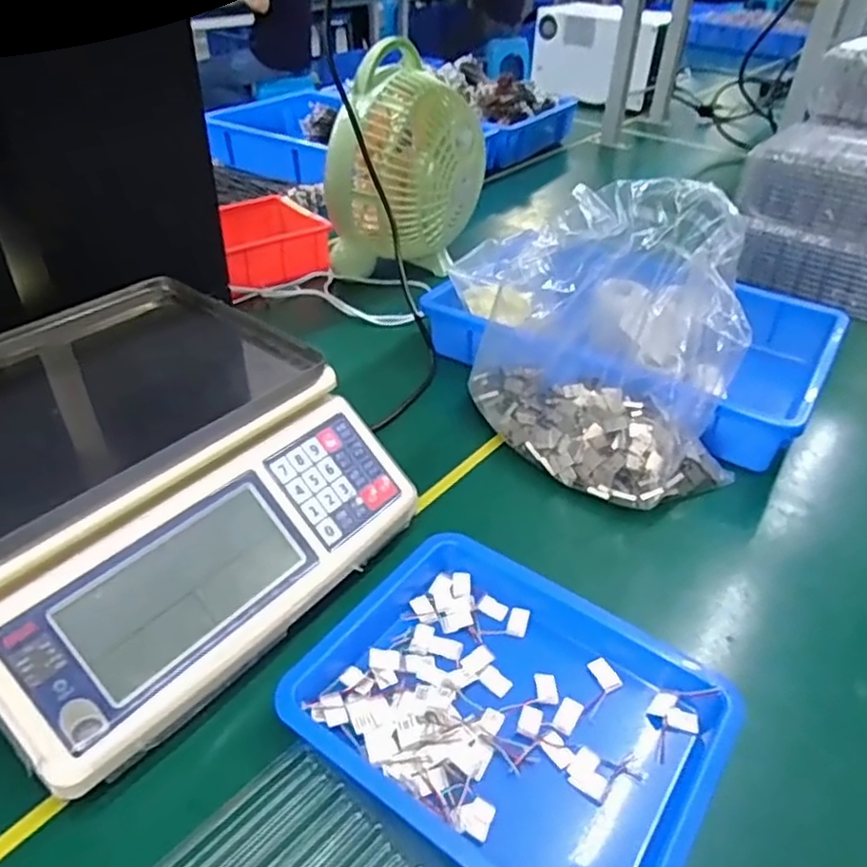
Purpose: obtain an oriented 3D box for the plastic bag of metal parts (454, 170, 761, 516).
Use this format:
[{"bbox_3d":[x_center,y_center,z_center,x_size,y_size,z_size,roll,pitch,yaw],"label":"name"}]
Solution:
[{"bbox_3d":[0.133,-0.082,0.529,0.222,0.212,0.119,19,38,20],"label":"plastic bag of metal parts"}]

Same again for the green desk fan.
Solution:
[{"bbox_3d":[-0.035,-0.294,0.794,0.122,0.203,0.176,24,42,26],"label":"green desk fan"}]

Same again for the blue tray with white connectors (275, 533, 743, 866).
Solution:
[{"bbox_3d":[0.041,0.152,0.393,0.226,0.030,0.177,27,43,28],"label":"blue tray with white connectors"}]

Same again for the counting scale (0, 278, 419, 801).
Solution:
[{"bbox_3d":[-0.217,0.008,0.456,0.328,0.088,0.280,28,44,28],"label":"counting scale"}]

